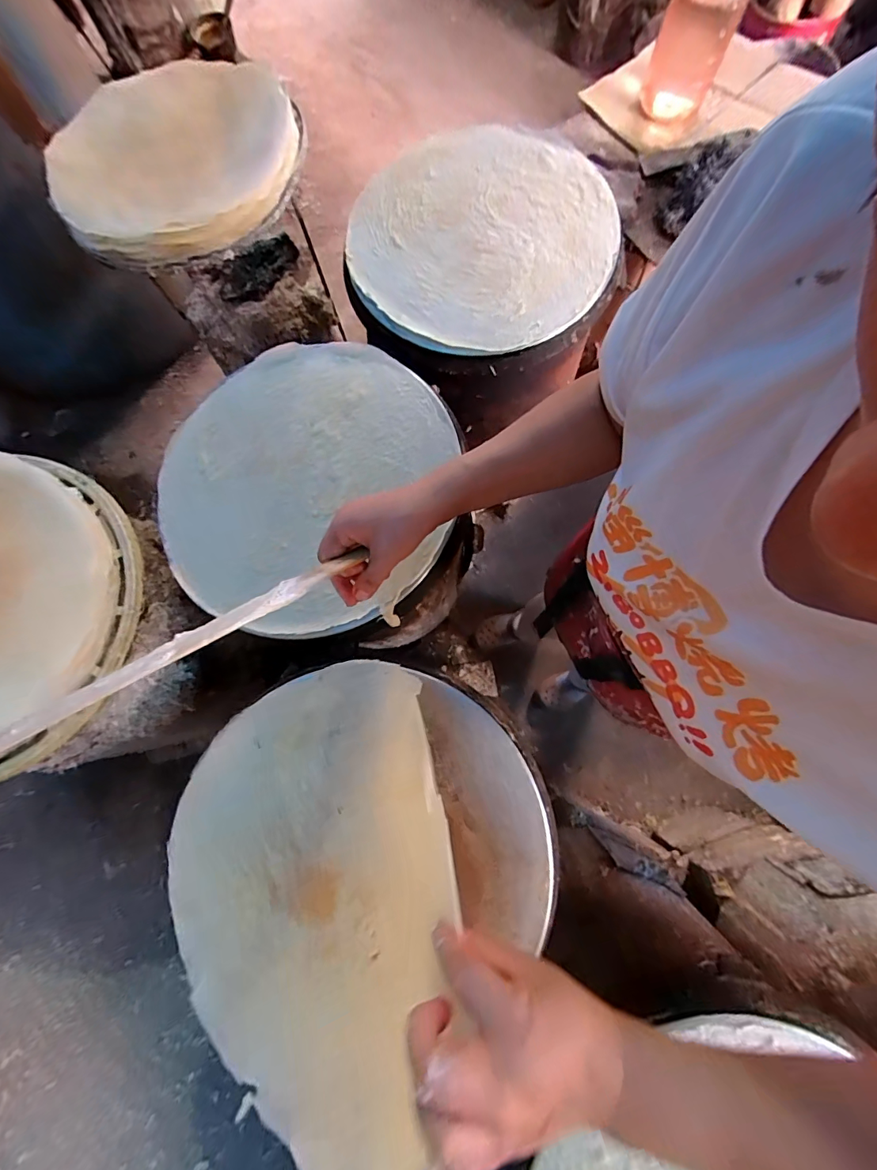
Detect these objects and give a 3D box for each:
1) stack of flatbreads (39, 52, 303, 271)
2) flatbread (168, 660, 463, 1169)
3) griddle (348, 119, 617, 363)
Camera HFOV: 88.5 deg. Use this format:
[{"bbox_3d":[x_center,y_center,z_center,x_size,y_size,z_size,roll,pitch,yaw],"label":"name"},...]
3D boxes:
[{"bbox_3d":[-0.397,-0.655,0.686,0.378,0.050,0.374,-28,77,-1],"label":"stack of flatbreads"},{"bbox_3d":[-0.127,0.252,0.383,0.268,0.149,0.352,-7,76,0],"label":"flatbread"},{"bbox_3d":[0.059,-0.485,0.628,0.358,0.039,0.352,-1,78,5],"label":"griddle"}]

